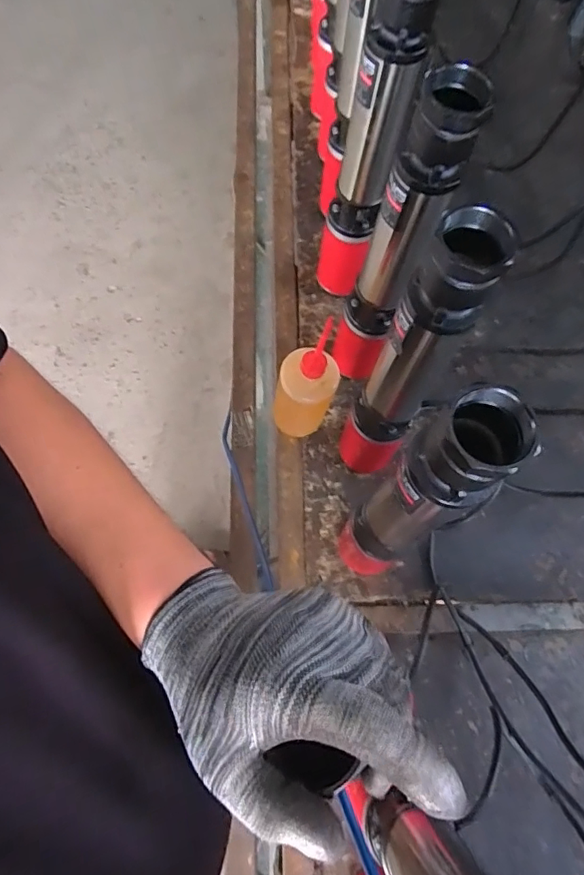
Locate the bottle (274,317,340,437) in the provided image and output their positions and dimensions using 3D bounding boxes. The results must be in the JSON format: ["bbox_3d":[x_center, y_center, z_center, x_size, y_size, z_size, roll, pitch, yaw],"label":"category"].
[{"bbox_3d":[0.019,-0.064,0.663,0.074,0.205,0.073,16,71,3],"label":"bottle"}]

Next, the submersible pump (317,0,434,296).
[{"bbox_3d":[0.085,-0.333,0.638,0.075,0.433,0.071,7,71,0],"label":"submersible pump"}]

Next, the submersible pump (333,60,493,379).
[{"bbox_3d":[0.106,-0.189,0.587,0.067,0.436,0.062,13,71,2],"label":"submersible pump"}]

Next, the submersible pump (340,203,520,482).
[{"bbox_3d":[0.108,-0.053,0.545,0.066,0.437,0.076,23,72,6],"label":"submersible pump"}]

